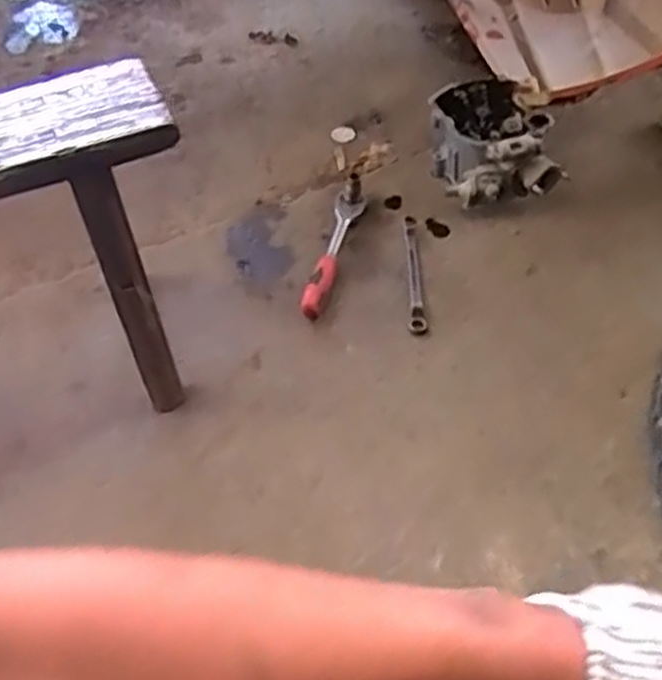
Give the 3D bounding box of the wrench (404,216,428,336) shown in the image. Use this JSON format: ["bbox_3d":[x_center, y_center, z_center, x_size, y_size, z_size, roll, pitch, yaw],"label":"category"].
[{"bbox_3d":[0.101,-0.086,0.965,0.019,0.005,0.206,-2,48,2],"label":"wrench"}]

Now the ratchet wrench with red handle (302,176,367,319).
[{"bbox_3d":[0.007,-0.121,0.993,0.039,0.024,0.244,7,49,10],"label":"ratchet wrench with red handle"}]

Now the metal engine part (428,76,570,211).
[{"bbox_3d":[0.219,-0.268,1.067,0.153,0.083,0.195,-4,51,0],"label":"metal engine part"}]

